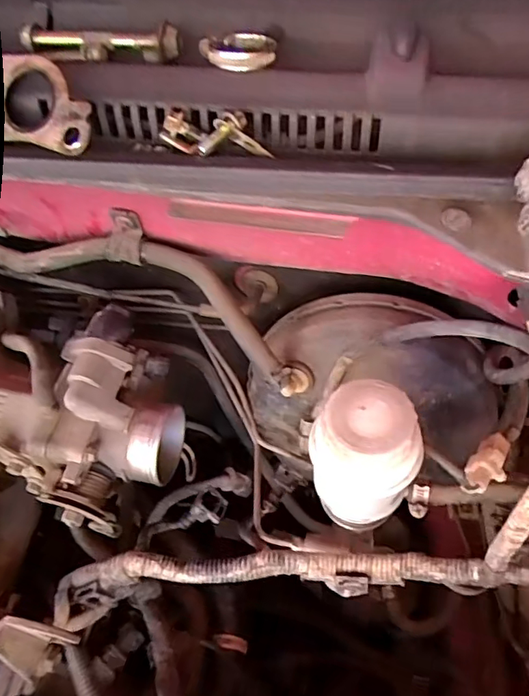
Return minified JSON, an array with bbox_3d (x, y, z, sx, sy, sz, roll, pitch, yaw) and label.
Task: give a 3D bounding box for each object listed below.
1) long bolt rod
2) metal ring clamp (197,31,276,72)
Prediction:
[{"bbox_3d":[-0.111,-0.203,0.345,0.114,0.015,0.016,11,55,13],"label":"long bolt rod"},{"bbox_3d":[-0.017,-0.184,0.325,0.046,0.011,0.039,-1,53,5],"label":"metal ring clamp"}]

